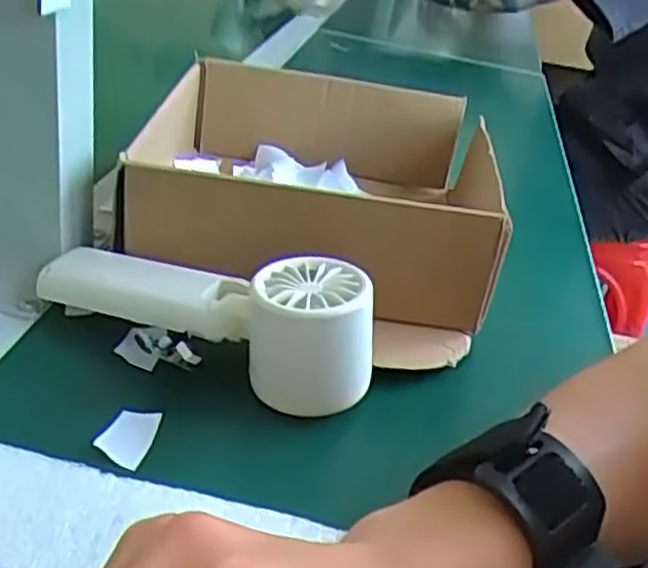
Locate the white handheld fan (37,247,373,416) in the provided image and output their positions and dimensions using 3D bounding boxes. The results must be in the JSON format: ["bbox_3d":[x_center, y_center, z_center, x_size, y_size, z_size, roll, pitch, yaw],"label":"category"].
[{"bbox_3d":[-0.055,0.008,0.371,0.168,0.054,0.052,20,31,16],"label":"white handheld fan"}]

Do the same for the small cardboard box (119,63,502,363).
[{"bbox_3d":[-0.001,-0.067,0.502,0.208,0.080,0.283,12,30,2],"label":"small cardboard box"}]

